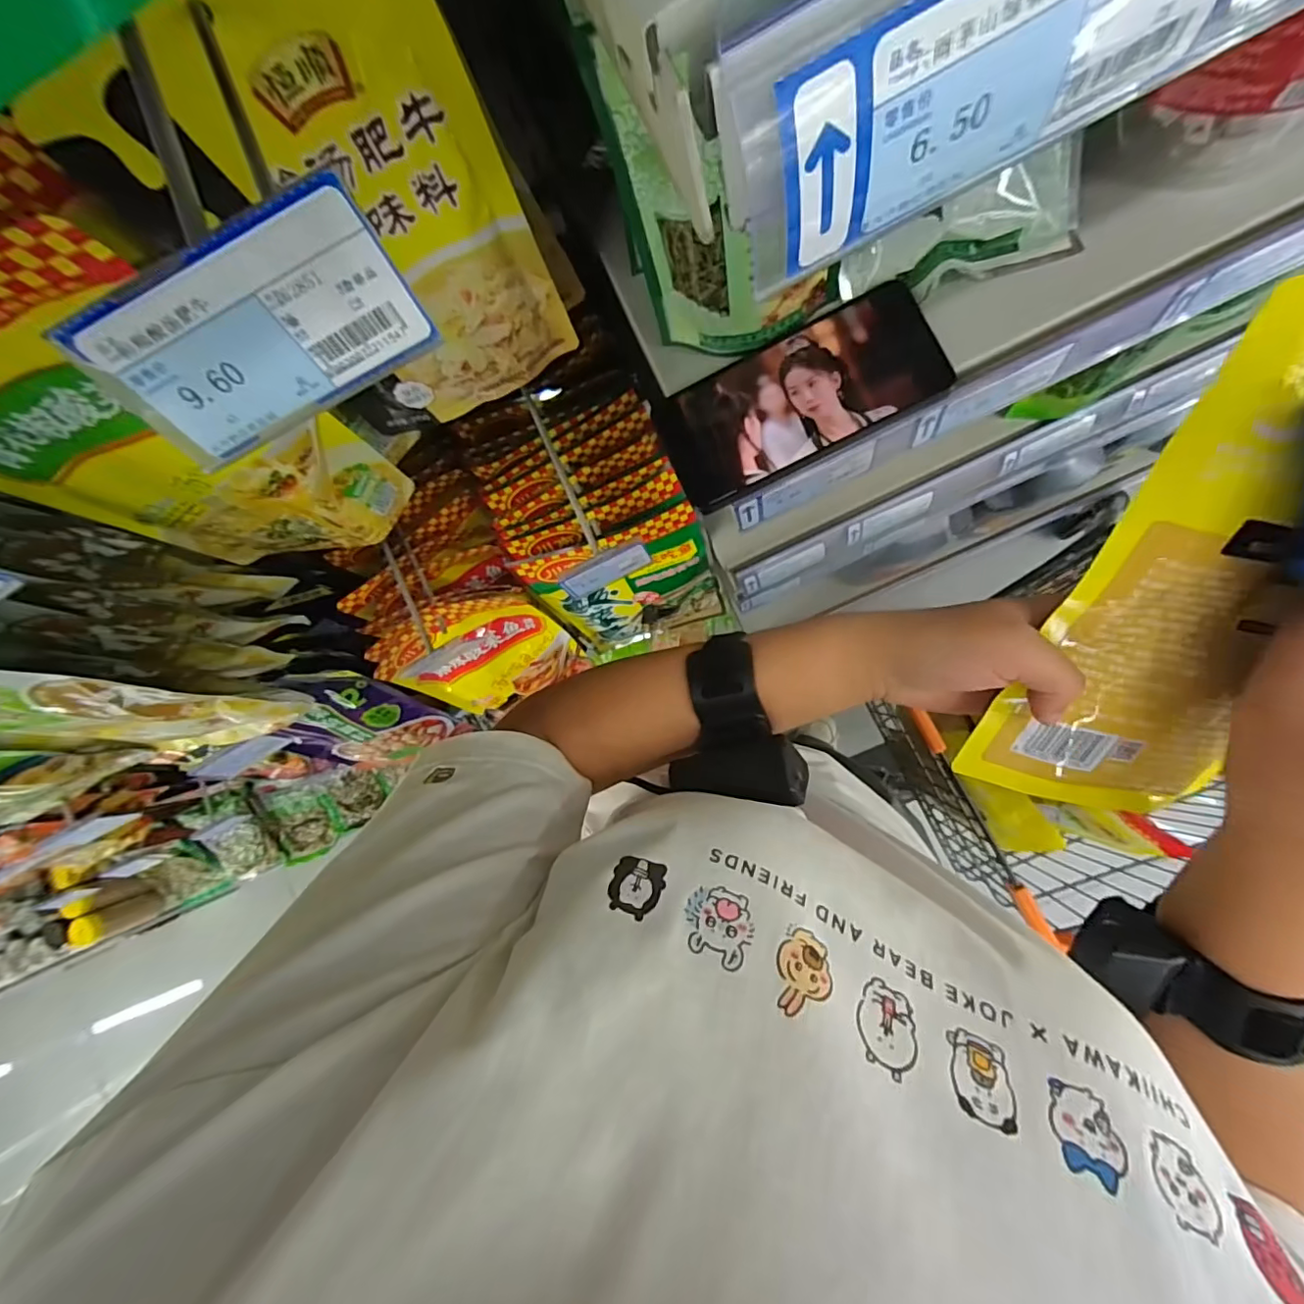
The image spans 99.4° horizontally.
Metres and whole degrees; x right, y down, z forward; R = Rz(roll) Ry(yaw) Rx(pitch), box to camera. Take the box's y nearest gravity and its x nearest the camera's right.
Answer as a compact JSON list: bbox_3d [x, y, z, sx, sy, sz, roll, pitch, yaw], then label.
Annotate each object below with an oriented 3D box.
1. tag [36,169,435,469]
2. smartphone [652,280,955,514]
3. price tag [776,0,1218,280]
[{"bbox_3d":[-0.101,-0.082,0.145,0.078,0.042,0.004,-27,55,4],"label":"tag"},{"bbox_3d":[0.088,-0.156,0.334,0.163,0.007,0.078,-27,84,7],"label":"smartphone"},{"bbox_3d":[0.070,-0.116,0.112,0.092,0.038,0.004,-25,66,8],"label":"price tag"}]

